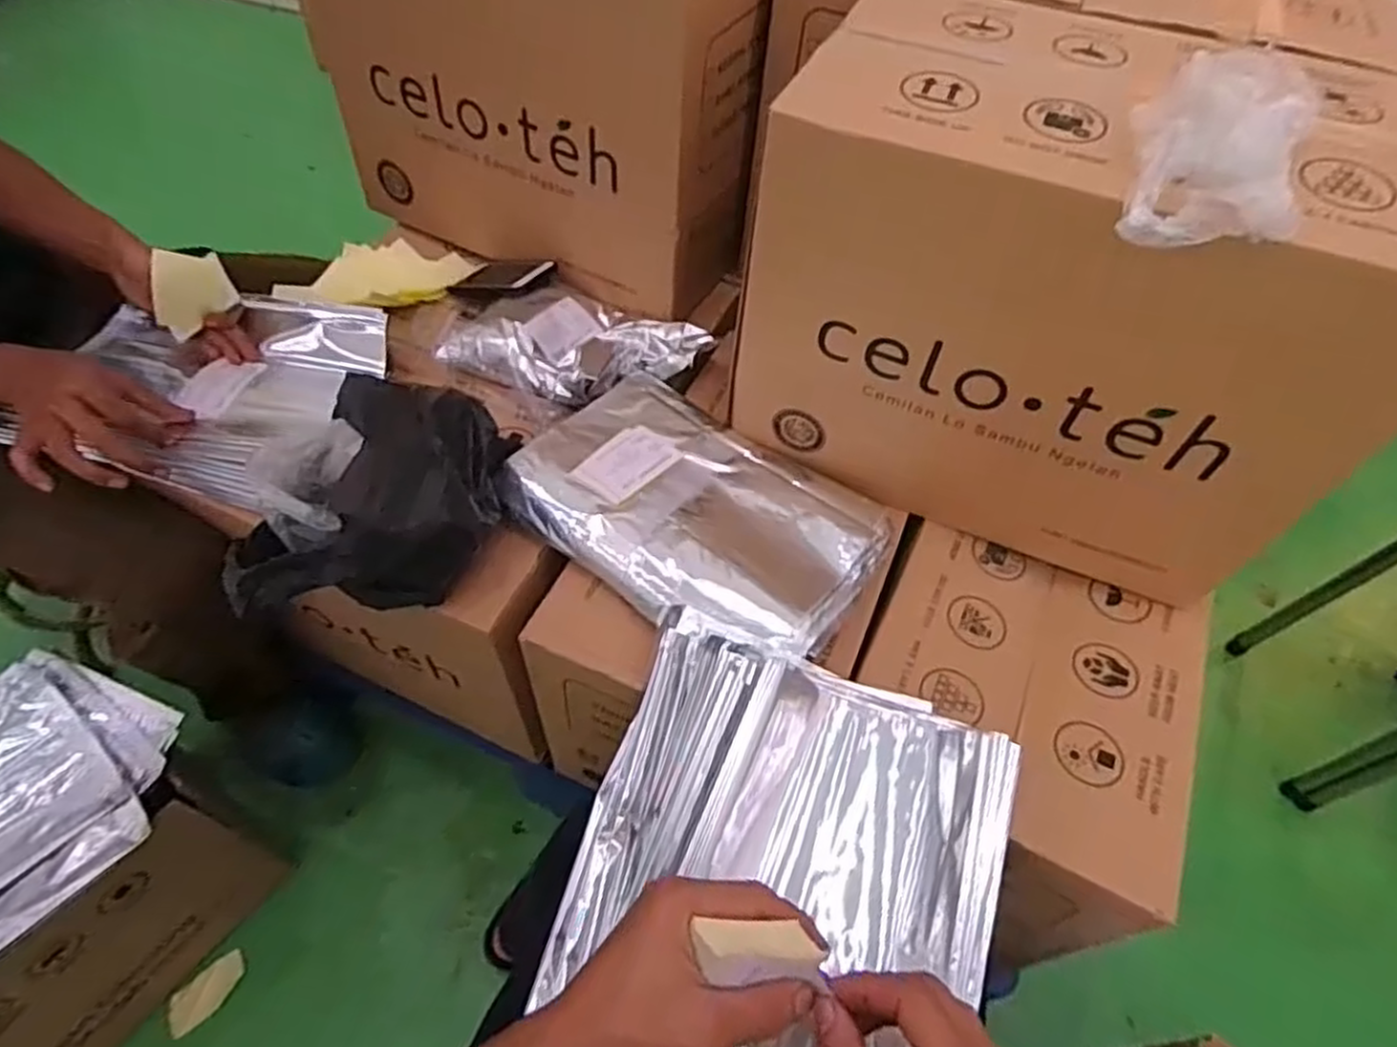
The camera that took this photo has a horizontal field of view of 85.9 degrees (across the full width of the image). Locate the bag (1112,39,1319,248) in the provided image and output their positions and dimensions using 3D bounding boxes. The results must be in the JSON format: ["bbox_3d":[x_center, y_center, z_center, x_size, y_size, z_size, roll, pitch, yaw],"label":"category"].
[{"bbox_3d":[0.302,-0.213,0.427,0.100,0.067,0.131,18,56,10],"label":"bag"}]

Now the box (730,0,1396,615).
[{"bbox_3d":[0.289,-0.176,0.628,0.447,0.331,0.260,25,57,15],"label":"box"}]

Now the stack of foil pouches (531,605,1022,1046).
[{"bbox_3d":[0.048,0.243,0.491,0.264,0.079,0.345,17,55,9],"label":"stack of foil pouches"}]

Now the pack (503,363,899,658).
[{"bbox_3d":[0.001,-0.015,0.681,0.310,0.041,0.213,32,59,19],"label":"pack"}]

